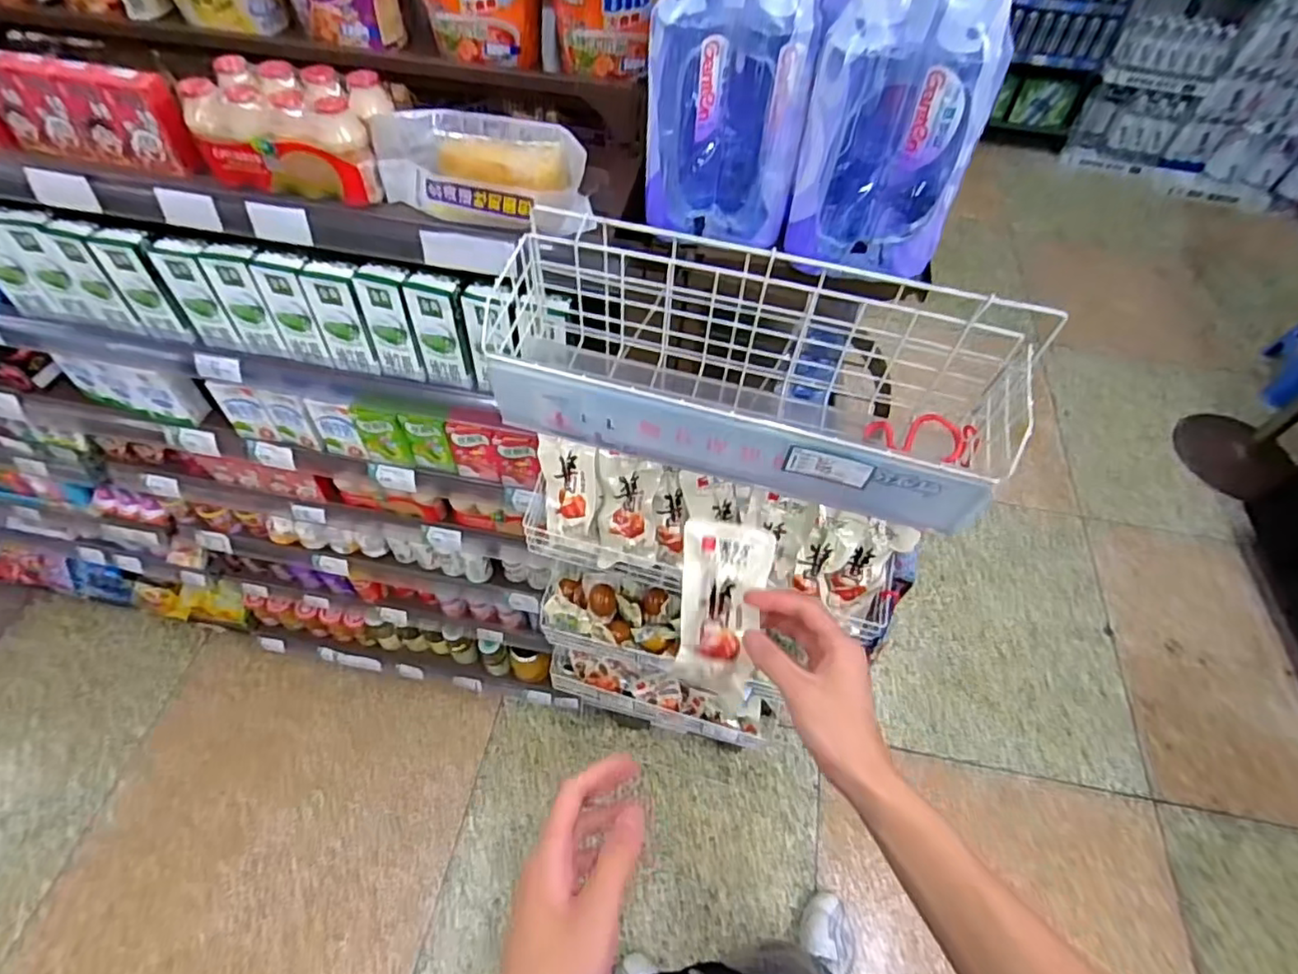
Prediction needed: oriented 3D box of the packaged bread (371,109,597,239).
[{"bbox_3d":[-0.158,-0.305,0.611,0.211,0.076,0.068,14,55,7],"label":"packaged bread"}]

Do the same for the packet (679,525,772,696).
[{"bbox_3d":[0.061,0.102,0.527,0.074,0.009,0.140,6,96,23],"label":"packet"}]

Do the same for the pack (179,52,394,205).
[{"bbox_3d":[-0.347,-0.356,0.632,0.177,0.085,0.101,9,55,3],"label":"pack"}]

